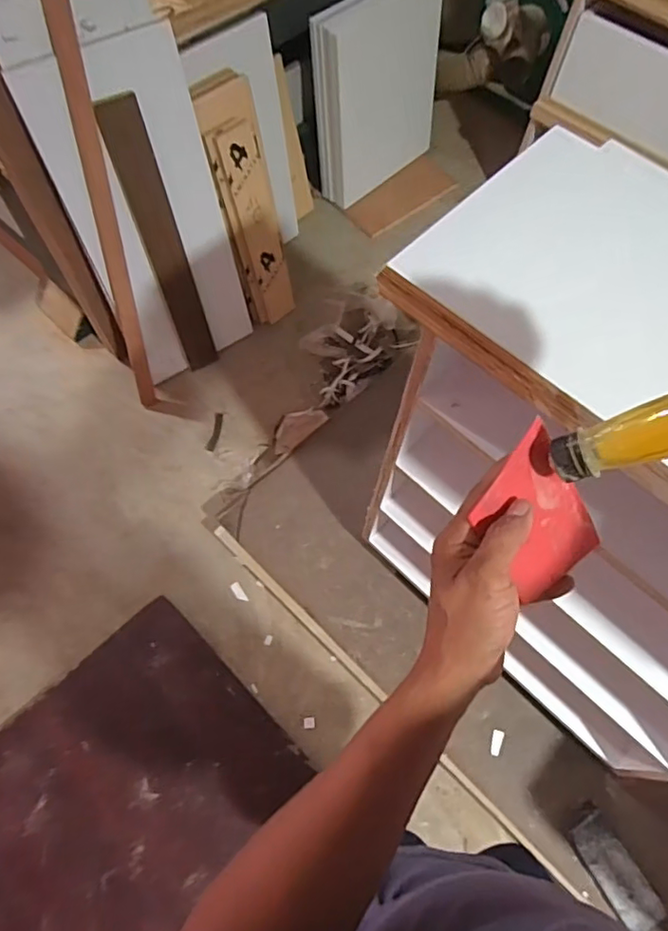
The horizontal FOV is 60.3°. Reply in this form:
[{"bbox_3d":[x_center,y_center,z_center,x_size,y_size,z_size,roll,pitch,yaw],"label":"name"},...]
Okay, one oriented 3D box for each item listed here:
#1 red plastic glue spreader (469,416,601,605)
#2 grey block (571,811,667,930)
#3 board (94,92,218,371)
[{"bbox_3d":[0.136,0.035,0.380,0.075,0.008,0.101,-40,110,-17],"label":"red plastic glue spreader"},{"bbox_3d":[0.555,0.797,1.126,0.087,0.027,0.197,-30,70,-16],"label":"grey block"},{"bbox_3d":[-0.413,-0.525,1.438,0.092,0.690,0.019,-34,58,-18],"label":"board"}]

